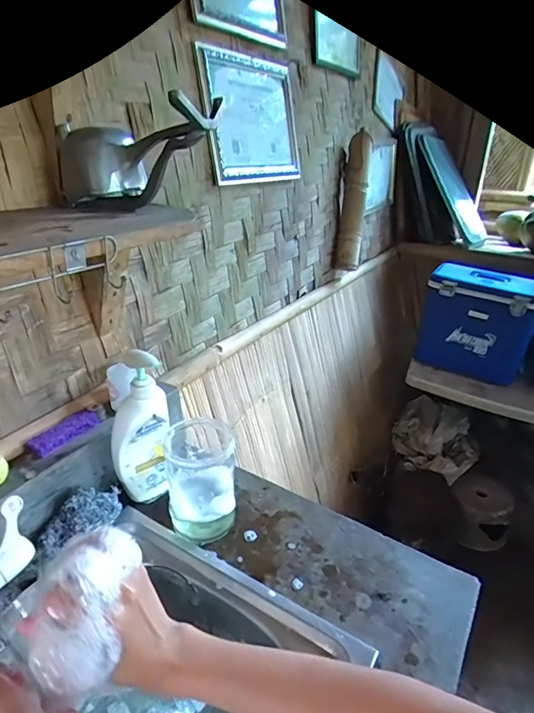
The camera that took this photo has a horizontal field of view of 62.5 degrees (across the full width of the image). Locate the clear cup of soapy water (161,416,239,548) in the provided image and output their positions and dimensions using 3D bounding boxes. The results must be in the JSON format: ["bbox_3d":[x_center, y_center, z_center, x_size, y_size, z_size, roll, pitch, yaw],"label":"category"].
[{"bbox_3d":[-0.095,0.178,0.643,0.100,0.143,0.107,1,27,-1],"label":"clear cup of soapy water"}]

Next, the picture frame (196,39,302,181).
[{"bbox_3d":[-0.022,-0.549,1.022,0.023,0.261,0.361,4,24,33],"label":"picture frame"}]

